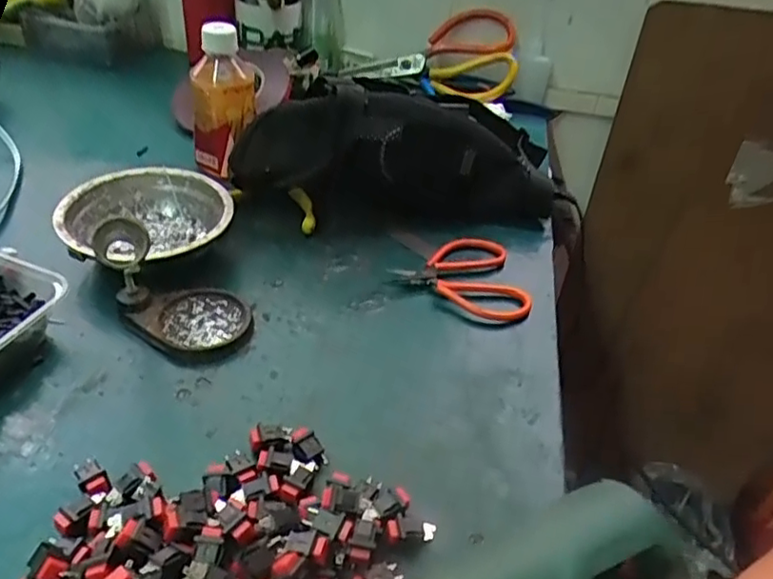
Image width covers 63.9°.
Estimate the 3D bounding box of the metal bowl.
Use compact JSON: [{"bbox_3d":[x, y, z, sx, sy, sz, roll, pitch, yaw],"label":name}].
[{"bbox_3d":[-0.195,-0.052,0.500,0.139,0.040,0.134,-5,39,-13],"label":"metal bowl"}]

